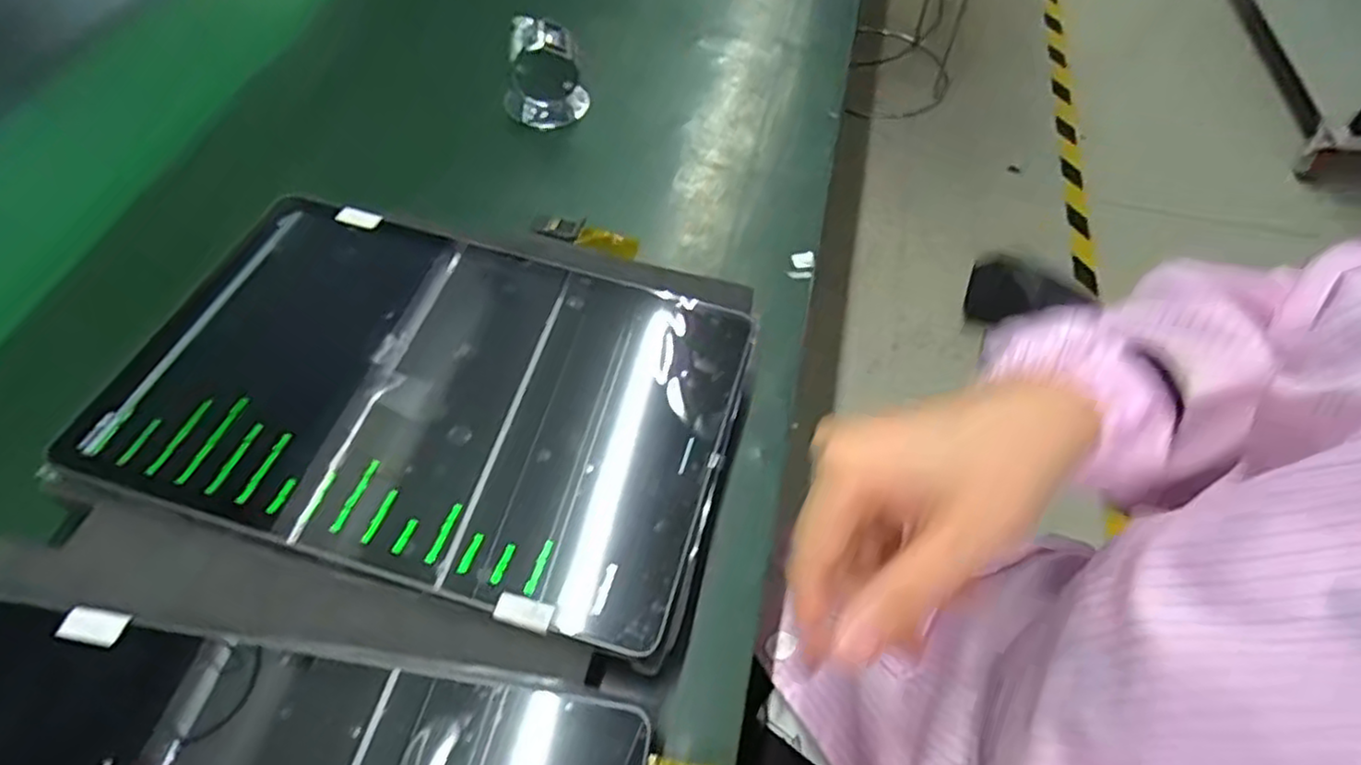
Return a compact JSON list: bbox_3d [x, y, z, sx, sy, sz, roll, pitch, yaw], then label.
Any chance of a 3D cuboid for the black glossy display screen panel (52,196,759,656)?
[{"bbox_3d":[-0.106,0.001,0.308,0.250,0.005,0.163,16,57,6],"label":"black glossy display screen panel"}]

